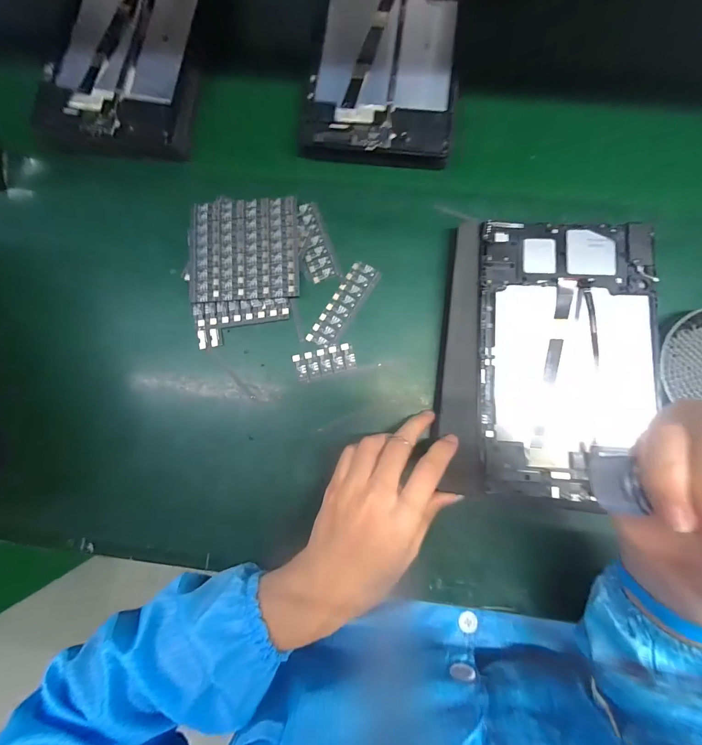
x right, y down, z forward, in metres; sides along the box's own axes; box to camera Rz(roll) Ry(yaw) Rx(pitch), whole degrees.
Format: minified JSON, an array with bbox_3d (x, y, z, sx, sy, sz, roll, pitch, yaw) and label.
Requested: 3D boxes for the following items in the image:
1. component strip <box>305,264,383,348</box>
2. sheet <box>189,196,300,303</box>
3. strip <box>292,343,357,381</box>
[{"bbox_3d":[-0.007,-0.067,0.328,0.029,0.004,0.094,32,85,6],"label":"component strip"},{"bbox_3d":[-0.109,-0.125,0.334,0.110,0.004,0.105,-3,84,3],"label":"sheet"},{"bbox_3d":[-0.025,-0.010,0.322,0.058,0.004,0.026,-13,83,1],"label":"strip"}]

